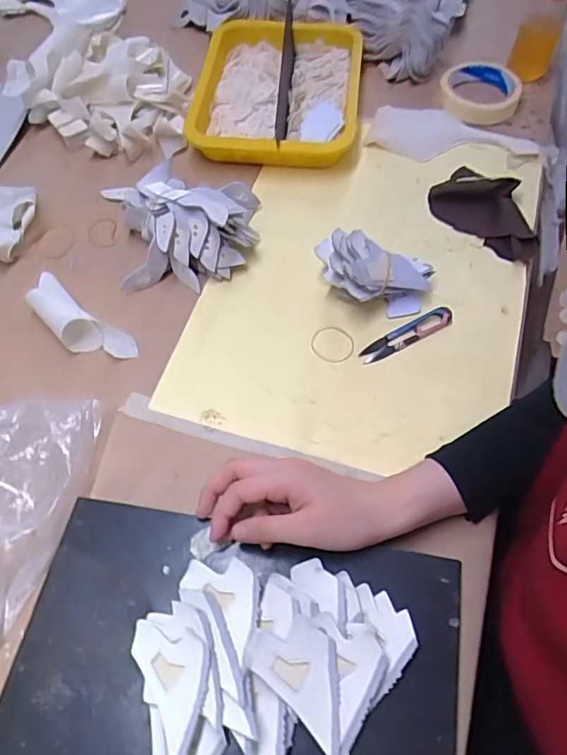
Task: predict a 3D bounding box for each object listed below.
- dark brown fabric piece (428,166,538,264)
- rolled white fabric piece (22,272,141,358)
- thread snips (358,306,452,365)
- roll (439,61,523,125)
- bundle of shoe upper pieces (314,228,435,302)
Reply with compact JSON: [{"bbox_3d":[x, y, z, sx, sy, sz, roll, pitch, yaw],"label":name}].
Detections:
[{"bbox_3d":[0.228,-0.186,0.603,0.130,0.025,0.082,38,69,20],"label":"dark brown fabric piece"},{"bbox_3d":[-0.205,-0.057,0.542,0.128,0.030,0.046,34,67,18],"label":"rolled white fabric piece"},{"bbox_3d":[0.121,-0.041,0.541,0.100,0.005,0.023,-28,78,-9],"label":"thread snips"},{"bbox_3d":[0.252,-0.368,0.707,0.099,0.027,0.099,0,60,0],"label":"roll"},{"bbox_3d":[0.091,-0.104,0.539,0.116,0.058,0.057,4,60,2],"label":"bundle of shoe upper pieces"}]

